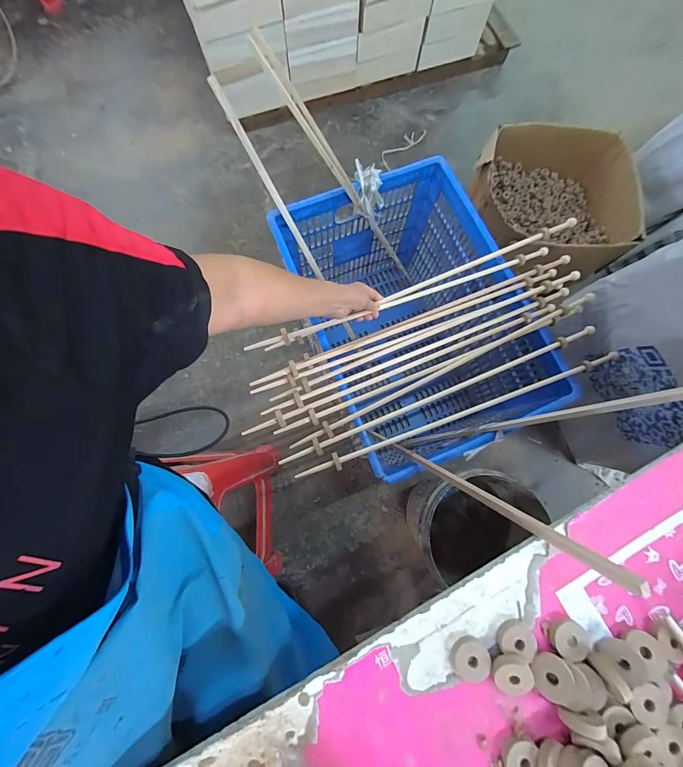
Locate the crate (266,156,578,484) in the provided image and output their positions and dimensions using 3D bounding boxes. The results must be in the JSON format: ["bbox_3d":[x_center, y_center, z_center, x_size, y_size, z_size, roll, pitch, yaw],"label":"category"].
[{"bbox_3d":[0.174,-0.144,0.841,0.462,0.395,0.659,-20,78,-6],"label":"crate"}]

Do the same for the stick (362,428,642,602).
[{"bbox_3d":[0.161,0.147,0.519,0.013,0.586,0.014,-42,103,-10],"label":"stick"}]

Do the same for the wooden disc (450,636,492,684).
[{"bbox_3d":[0.129,0.275,0.303,0.036,0.011,0.035,0,77,-1],"label":"wooden disc"}]

